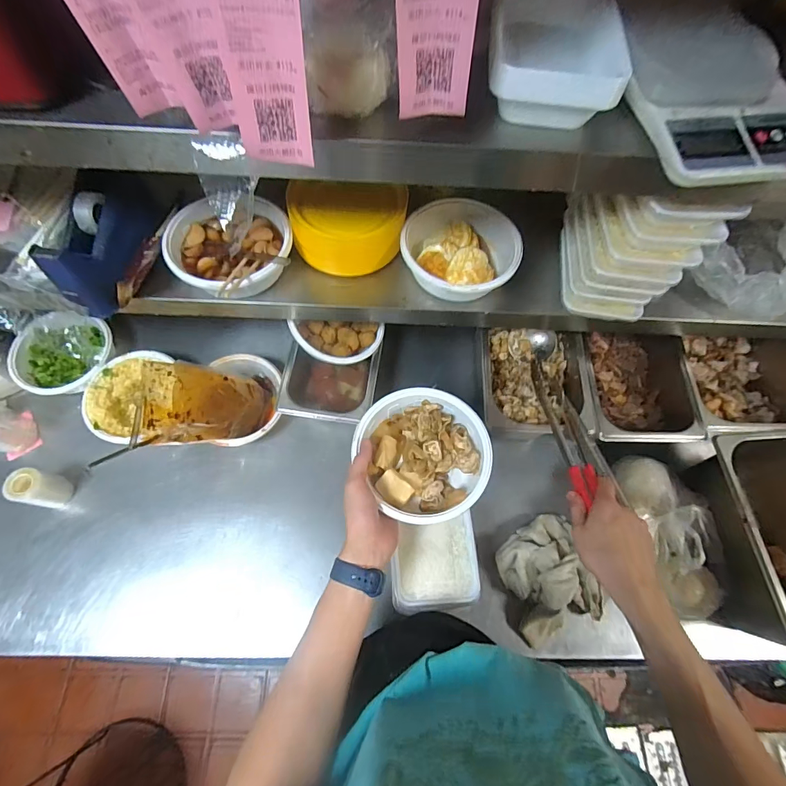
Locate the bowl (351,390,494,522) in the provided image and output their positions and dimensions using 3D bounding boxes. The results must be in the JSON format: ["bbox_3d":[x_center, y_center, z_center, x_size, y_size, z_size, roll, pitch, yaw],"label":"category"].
[{"bbox_3d":[0.039,0.077,0.524,0.149,0.062,0.169,-27,71,-13],"label":"bowl"}]

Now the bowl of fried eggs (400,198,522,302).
[{"bbox_3d":[0.100,-0.211,0.597,0.166,0.052,0.157,1,67,-2],"label":"bowl of fried eggs"}]

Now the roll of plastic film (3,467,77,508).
[{"bbox_3d":[-0.565,0.154,0.647,0.051,0.081,0.052,1,67,-2],"label":"roll of plastic film"}]

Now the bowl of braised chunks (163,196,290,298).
[{"bbox_3d":[-0.230,-0.211,0.579,0.166,0.061,0.176,1,67,-2],"label":"bowl of braised chunks"}]

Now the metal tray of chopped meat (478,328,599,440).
[{"bbox_3d":[0.233,-0.010,0.712,0.176,0.116,0.192,1,67,-2],"label":"metal tray of chopped meat"}]

